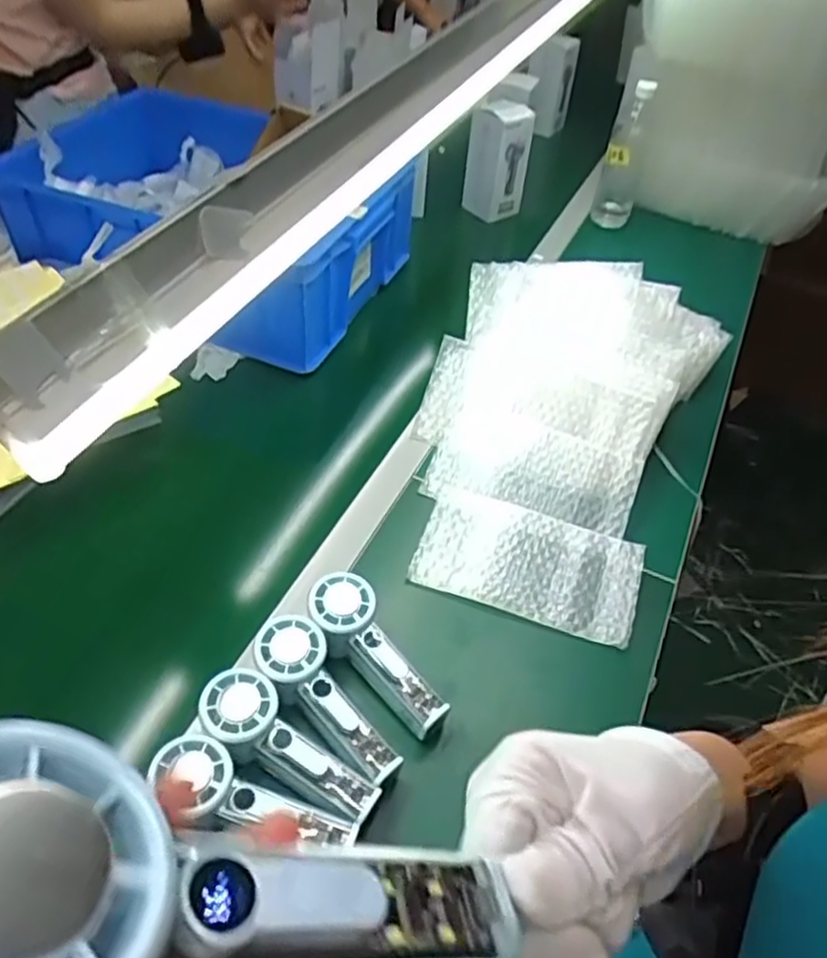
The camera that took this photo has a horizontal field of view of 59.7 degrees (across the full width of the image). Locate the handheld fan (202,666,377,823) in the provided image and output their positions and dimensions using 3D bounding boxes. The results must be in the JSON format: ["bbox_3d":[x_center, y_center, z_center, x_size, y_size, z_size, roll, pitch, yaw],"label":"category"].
[{"bbox_3d":[-0.097,0.206,0.554,0.151,0.031,0.053,33,52,8],"label":"handheld fan"}]

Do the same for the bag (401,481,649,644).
[{"bbox_3d":[0.116,0.082,0.726,0.216,0.016,0.123,15,48,10],"label":"bag"}]

